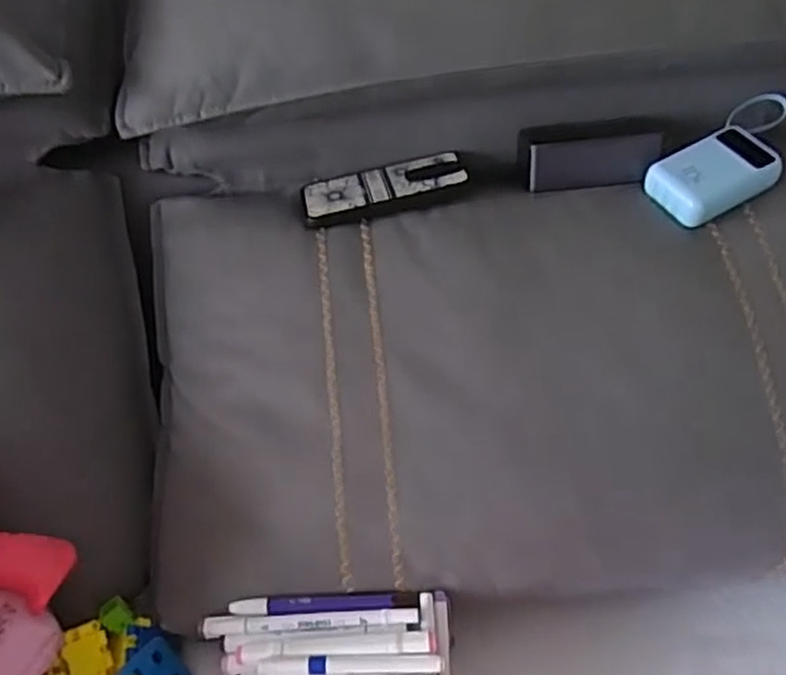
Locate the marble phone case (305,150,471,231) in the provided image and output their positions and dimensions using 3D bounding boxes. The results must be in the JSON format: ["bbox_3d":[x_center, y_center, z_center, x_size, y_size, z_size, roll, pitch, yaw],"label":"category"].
[{"bbox_3d":[-0.008,-0.144,0.708,0.155,0.011,0.072,-12,41,0],"label":"marble phone case"}]

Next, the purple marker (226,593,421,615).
[{"bbox_3d":[-0.054,0.210,0.583,0.147,0.012,0.013,-1,41,0],"label":"purple marker"}]

